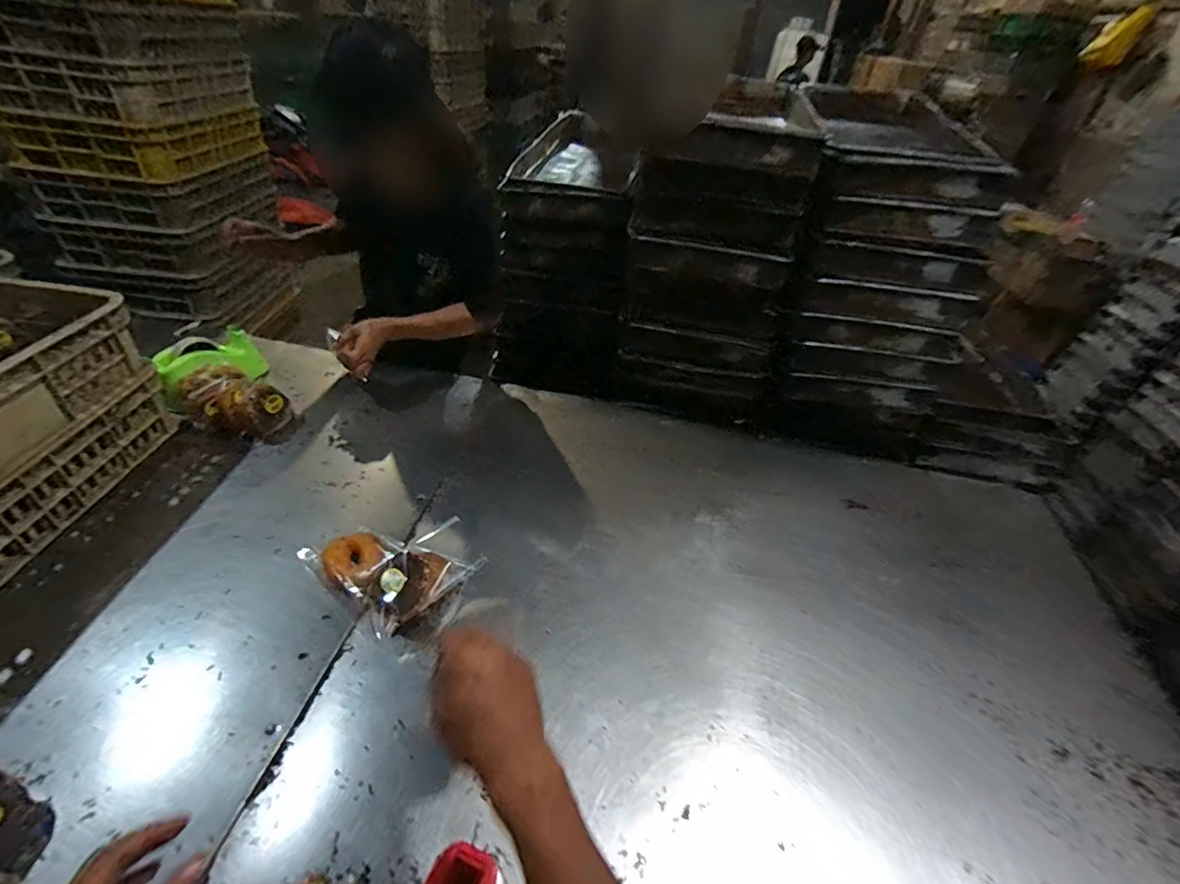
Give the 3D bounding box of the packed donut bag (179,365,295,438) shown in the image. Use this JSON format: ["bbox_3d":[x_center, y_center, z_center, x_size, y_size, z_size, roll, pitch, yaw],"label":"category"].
[{"bbox_3d":[-0.695,-0.068,1.041,0.172,0.088,0.107,16,40,10],"label":"packed donut bag"}]

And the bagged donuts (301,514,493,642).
[{"bbox_3d":[-0.316,0.179,0.814,0.250,0.073,0.147,28,44,23],"label":"bagged donuts"}]

